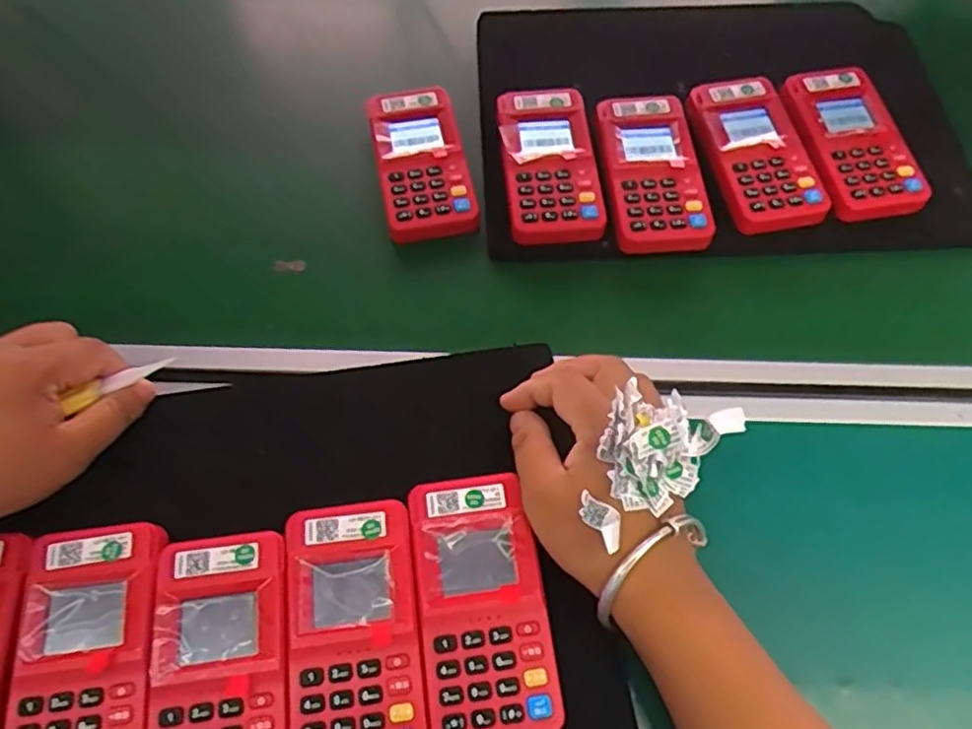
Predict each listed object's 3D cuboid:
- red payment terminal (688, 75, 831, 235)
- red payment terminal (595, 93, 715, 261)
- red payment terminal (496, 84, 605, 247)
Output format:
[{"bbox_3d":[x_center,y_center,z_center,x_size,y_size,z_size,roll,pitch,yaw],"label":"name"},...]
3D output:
[{"bbox_3d":[0.182,-0.145,0.474,0.067,0.027,0.118,-10,62,-5],"label":"red payment terminal"},{"bbox_3d":[0.110,-0.132,0.465,0.059,0.026,0.124,-4,62,-2],"label":"red payment terminal"},{"bbox_3d":[0.041,-0.136,0.465,0.059,0.028,0.119,-5,62,-2],"label":"red payment terminal"}]

